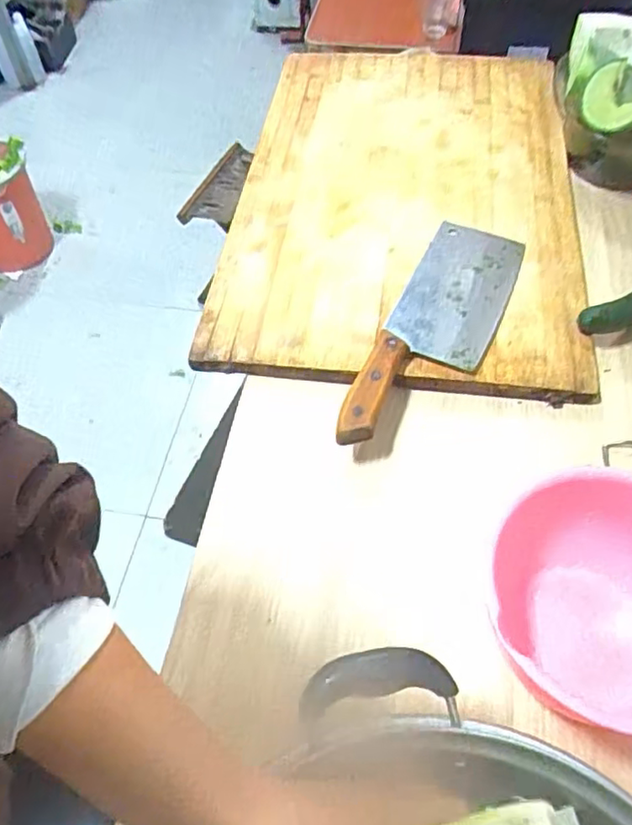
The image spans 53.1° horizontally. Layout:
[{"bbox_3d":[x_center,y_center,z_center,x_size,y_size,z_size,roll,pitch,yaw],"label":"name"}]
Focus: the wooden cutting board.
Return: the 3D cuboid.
[{"bbox_3d":[0.104,-0.261,0.721,0.361,0.035,0.566,5,55,6],"label":"wooden cutting board"}]

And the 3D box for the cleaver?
[{"bbox_3d":[0.114,-0.081,0.576,0.091,0.027,0.300,20,58,16],"label":"cleaver"}]

